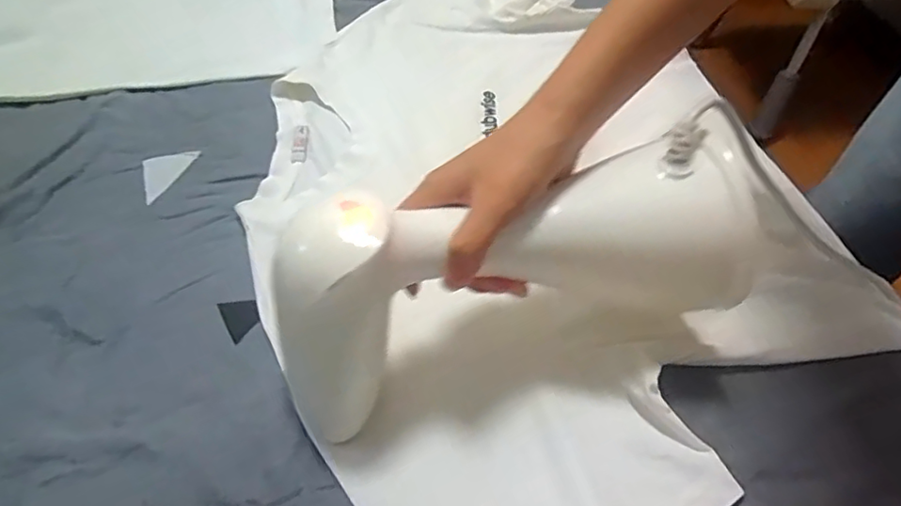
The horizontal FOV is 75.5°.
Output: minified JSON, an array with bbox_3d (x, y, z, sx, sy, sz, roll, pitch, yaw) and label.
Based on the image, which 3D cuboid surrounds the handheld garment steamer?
[{"bbox_3d":[0.035,0.013,0.330,0.268,0.117,0.075,-16,51,-6],"label":"handheld garment steamer"}]

